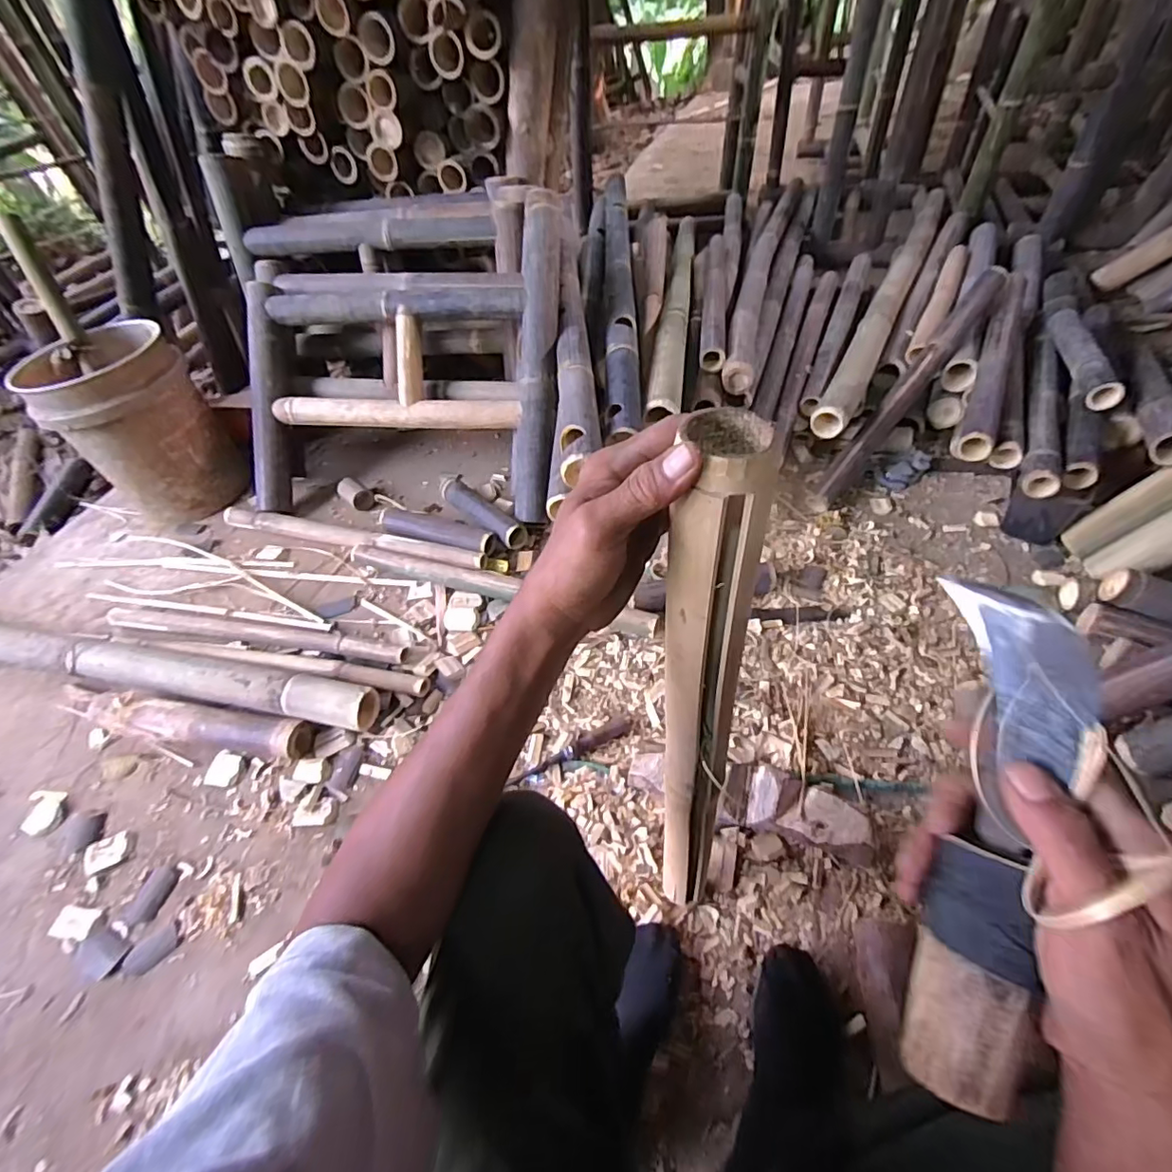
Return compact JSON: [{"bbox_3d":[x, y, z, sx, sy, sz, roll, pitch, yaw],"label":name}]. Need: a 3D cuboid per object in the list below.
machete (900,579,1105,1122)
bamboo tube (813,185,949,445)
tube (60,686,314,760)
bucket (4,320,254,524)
[{"bbox_3d":[0.192,0.118,0.265,0.047,0.037,0.236,13,85,15],"label":"machete"},{"bbox_3d":[0.851,-0.831,1.525,0.082,0.070,1.479,21,55,21],"label":"bamboo tube"},{"bbox_3d":[-0.699,0.225,0.942,0.512,0.056,0.066,7,51,10],"label":"tube"},{"bbox_3d":[-1.036,-0.375,1.314,0.305,0.357,0.290,-39,57,-25],"label":"bucket"}]

